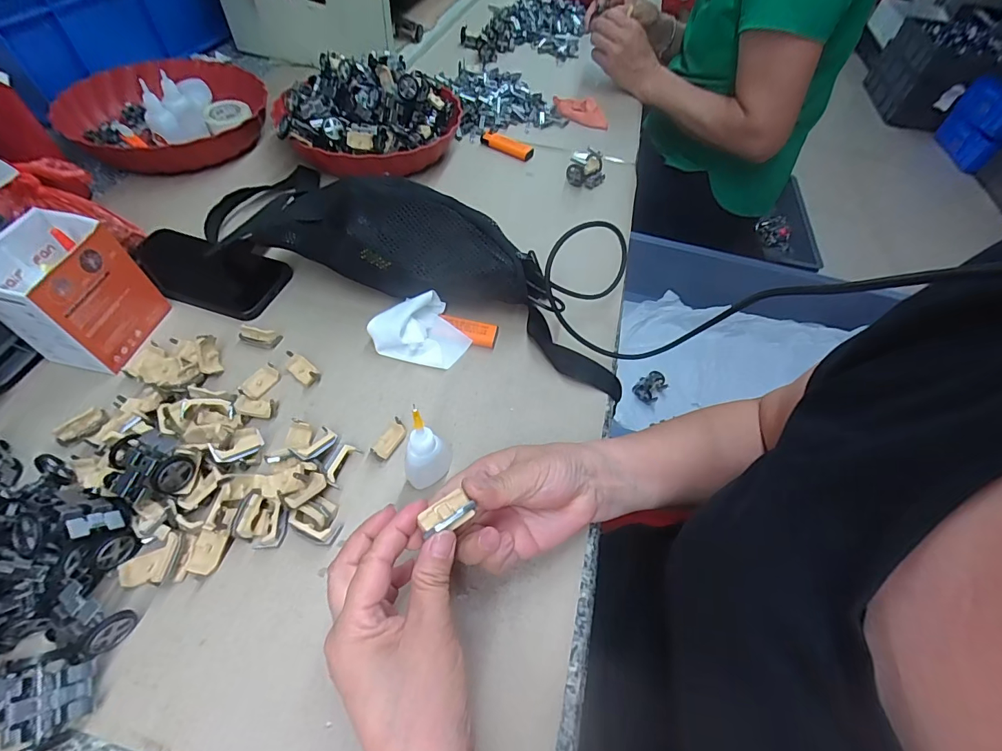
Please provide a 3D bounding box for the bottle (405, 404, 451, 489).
[{"bbox_3d":[-0.054,0.053,0.322,0.032,0.084,0.031,-2,56,-6],"label":"bottle"}]

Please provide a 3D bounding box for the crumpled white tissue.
[{"bbox_3d":[-0.076,-0.039,0.414,0.077,0.036,0.063,-25,61,-20],"label":"crumpled white tissue"}]

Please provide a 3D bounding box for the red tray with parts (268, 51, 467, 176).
[{"bbox_3d":[-0.187,-0.353,0.592,0.242,0.077,0.205,10,56,2],"label":"red tray with parts"}]

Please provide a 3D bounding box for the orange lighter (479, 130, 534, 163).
[{"bbox_3d":[0.007,-0.342,0.649,0.084,0.016,0.028,28,58,14],"label":"orange lighter"}]

